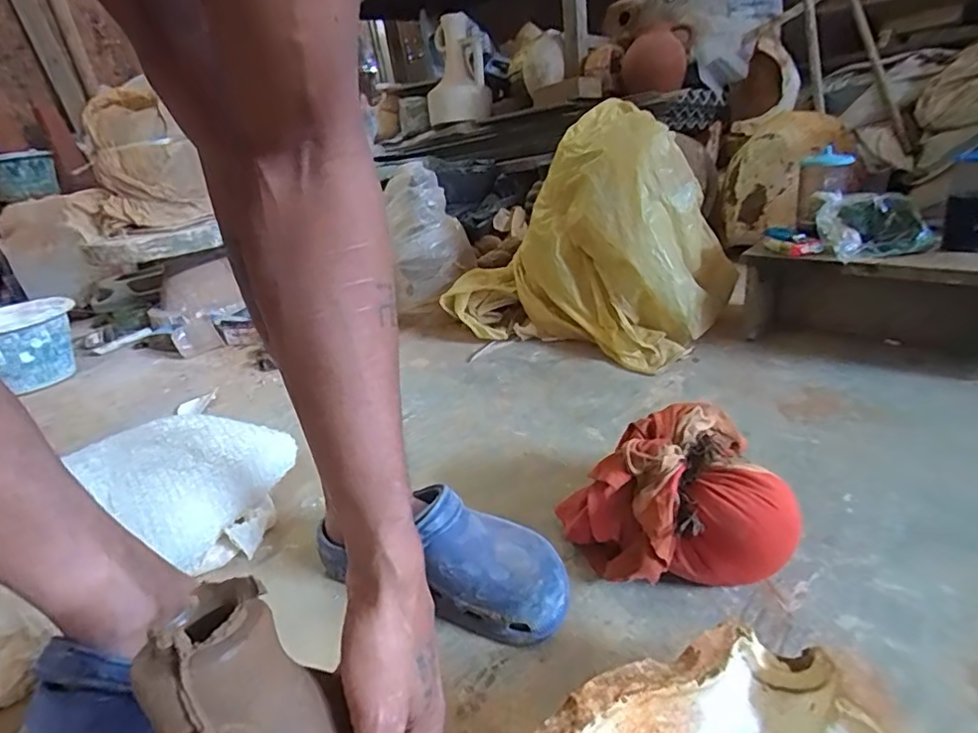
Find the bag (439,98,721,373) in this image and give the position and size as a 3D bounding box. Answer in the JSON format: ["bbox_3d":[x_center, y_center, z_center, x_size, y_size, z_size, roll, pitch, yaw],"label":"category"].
[{"bbox_3d":[0.180,-0.259,1.105,0.500,0.386,0.313,11,30,36],"label":"bag"}]

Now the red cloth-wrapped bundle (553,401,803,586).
[{"bbox_3d":[0.173,0.137,0.534,0.192,0.131,0.150,-8,24,0],"label":"red cloth-wrapped bundle"}]

